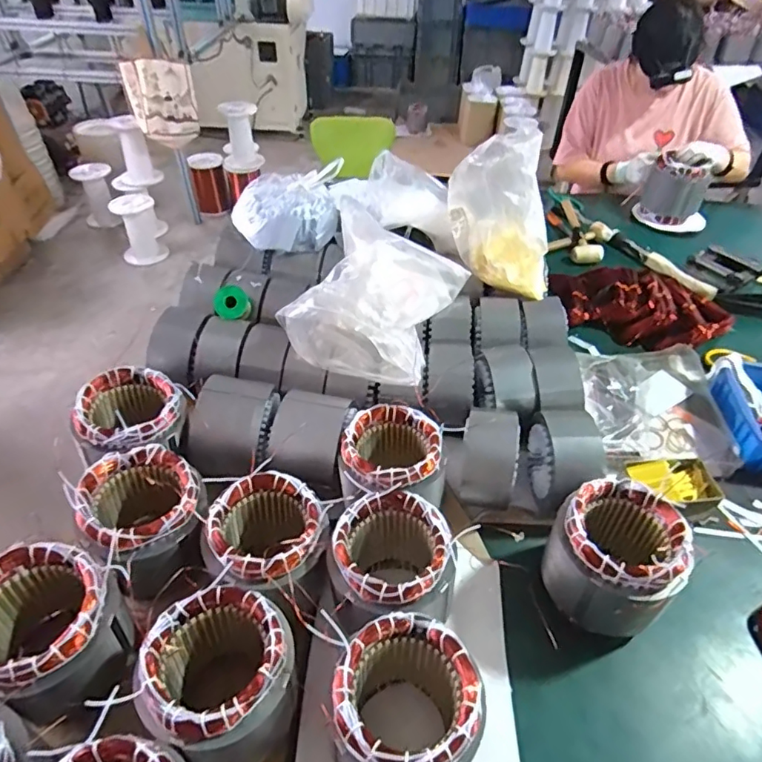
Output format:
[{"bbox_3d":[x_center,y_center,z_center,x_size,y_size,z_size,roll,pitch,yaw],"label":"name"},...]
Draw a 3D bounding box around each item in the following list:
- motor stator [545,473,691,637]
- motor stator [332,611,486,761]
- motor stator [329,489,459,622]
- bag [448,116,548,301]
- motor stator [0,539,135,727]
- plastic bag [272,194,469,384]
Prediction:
[{"bbox_3d":[0.295,0.234,0.680,0.134,0.163,0.143,1,44,-1],"label":"motor stator"},{"bbox_3d":[0.023,0.349,0.547,0.136,0.162,0.144,2,43,-1],"label":"motor stator"},{"bbox_3d":[0.012,0.247,0.667,0.142,0.163,0.146,2,43,-1],"label":"motor stator"},{"bbox_3d":[0.233,-0.322,0.991,0.226,0.263,0.117,22,47,20],"label":"bag"},{"bbox_3d":[-0.368,0.272,0.579,0.143,0.133,0.132,2,43,-1],"label":"motor stator"},{"bbox_3d":[0.001,-0.156,0.909,0.232,0.177,0.326,14,45,13],"label":"plastic bag"}]

